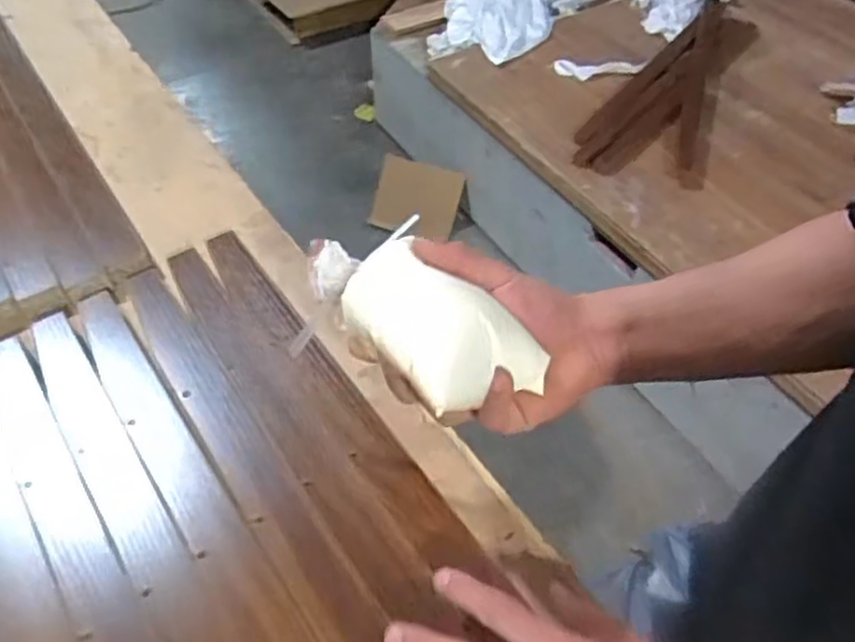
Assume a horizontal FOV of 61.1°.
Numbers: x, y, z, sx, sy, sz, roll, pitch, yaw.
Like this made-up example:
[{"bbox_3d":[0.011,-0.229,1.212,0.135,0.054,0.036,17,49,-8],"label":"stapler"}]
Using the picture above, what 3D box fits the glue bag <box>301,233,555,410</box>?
[{"bbox_3d":[-0.005,-0.011,0.431,0.086,0.051,0.136,-33,57,-25],"label":"glue bag"}]

